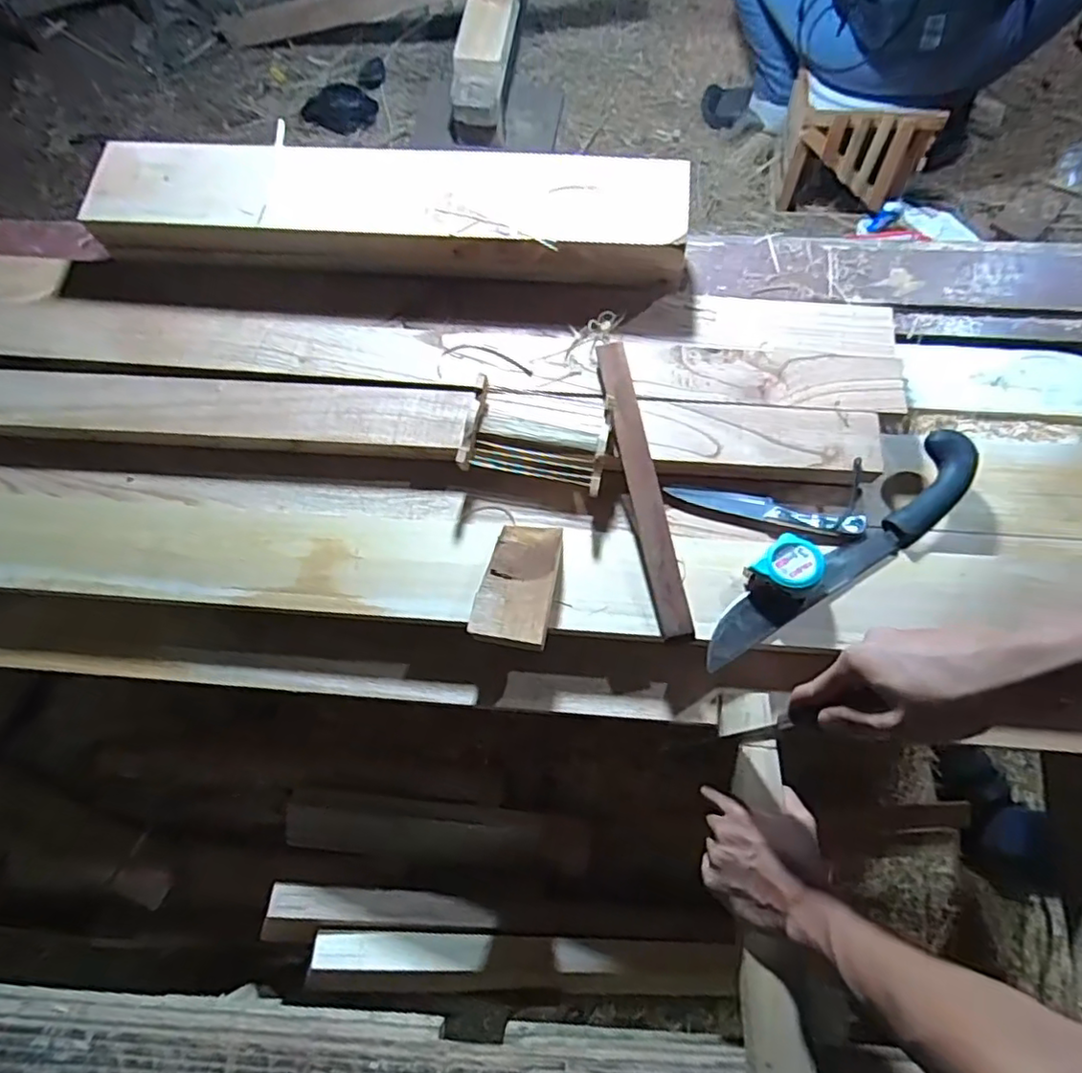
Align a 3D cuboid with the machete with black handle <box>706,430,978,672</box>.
[{"bbox_3d":[0.308,0.014,0.615,0.356,0.029,0.066,-37,71,-10],"label":"machete with black handle"}]

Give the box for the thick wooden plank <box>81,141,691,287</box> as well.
[{"bbox_3d":[-0.174,-0.376,0.713,0.661,0.067,0.126,3,69,5],"label":"thick wooden plank"}]

